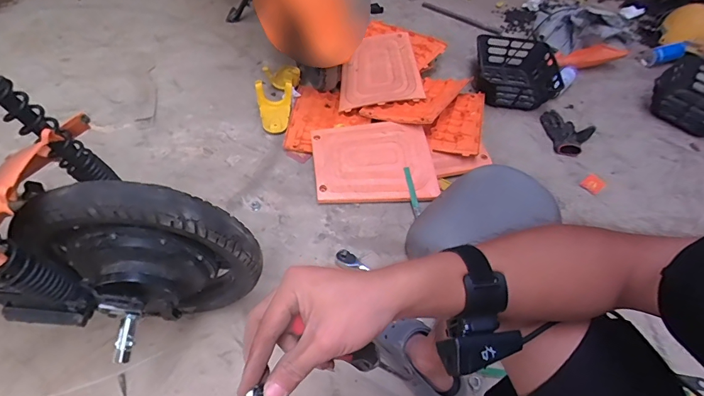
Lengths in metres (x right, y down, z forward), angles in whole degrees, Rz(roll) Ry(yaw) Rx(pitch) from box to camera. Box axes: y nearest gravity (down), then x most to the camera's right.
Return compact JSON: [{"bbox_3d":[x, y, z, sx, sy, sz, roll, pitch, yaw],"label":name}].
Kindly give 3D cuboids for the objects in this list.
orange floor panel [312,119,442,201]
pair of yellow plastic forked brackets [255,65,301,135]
[{"bbox_3d":[0.063,-0.105,1.100,0.332,0.020,0.253,-4,65,-9],"label":"orange floor panel"},{"bbox_3d":[-0.246,-0.350,1.288,0.125,0.072,0.318,6,50,1],"label":"pair of yellow plastic forked brackets"}]

